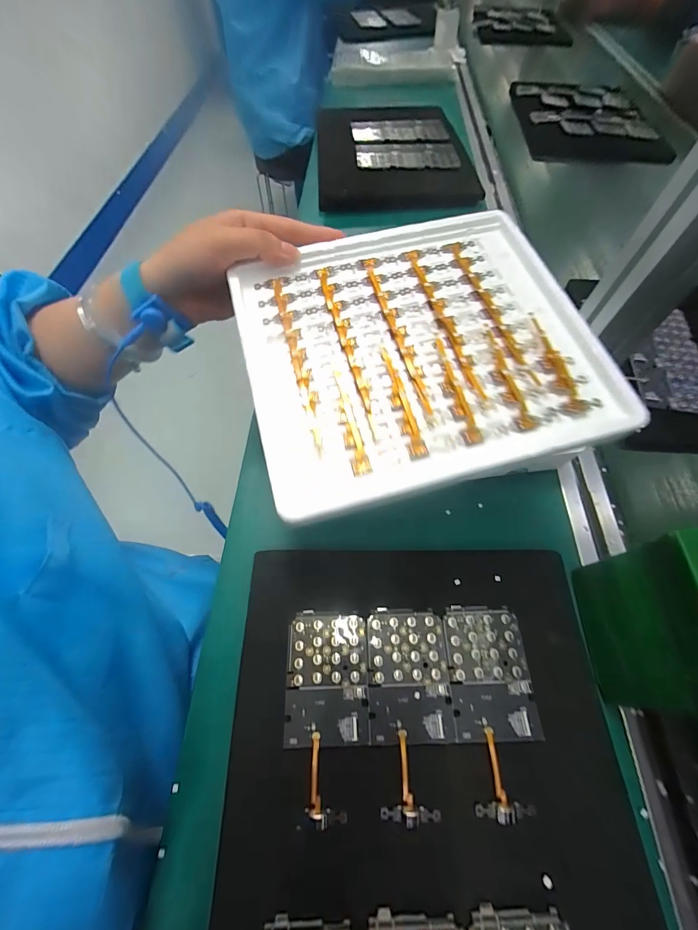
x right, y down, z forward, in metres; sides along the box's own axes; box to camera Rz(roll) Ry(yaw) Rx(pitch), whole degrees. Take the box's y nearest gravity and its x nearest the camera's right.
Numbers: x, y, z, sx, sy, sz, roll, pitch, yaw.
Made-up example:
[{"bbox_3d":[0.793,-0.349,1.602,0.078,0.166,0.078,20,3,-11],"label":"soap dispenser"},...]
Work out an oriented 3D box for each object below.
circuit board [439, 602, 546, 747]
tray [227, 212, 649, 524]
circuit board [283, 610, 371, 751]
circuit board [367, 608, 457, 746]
[{"bbox_3d":[0.096,0.141,0.240,0.053,0.005,0.079,-1,62,-1],"label":"circuit board"},{"bbox_3d":[0.044,-0.080,0.232,0.219,0.011,0.196,-13,68,-5],"label":"tray"},{"bbox_3d":[-0.015,0.146,0.243,0.055,0.004,0.079,-2,62,0],"label":"circuit board"},{"bbox_3d":[0.041,0.144,0.243,0.054,0.004,0.079,-1,62,1],"label":"circuit board"}]

